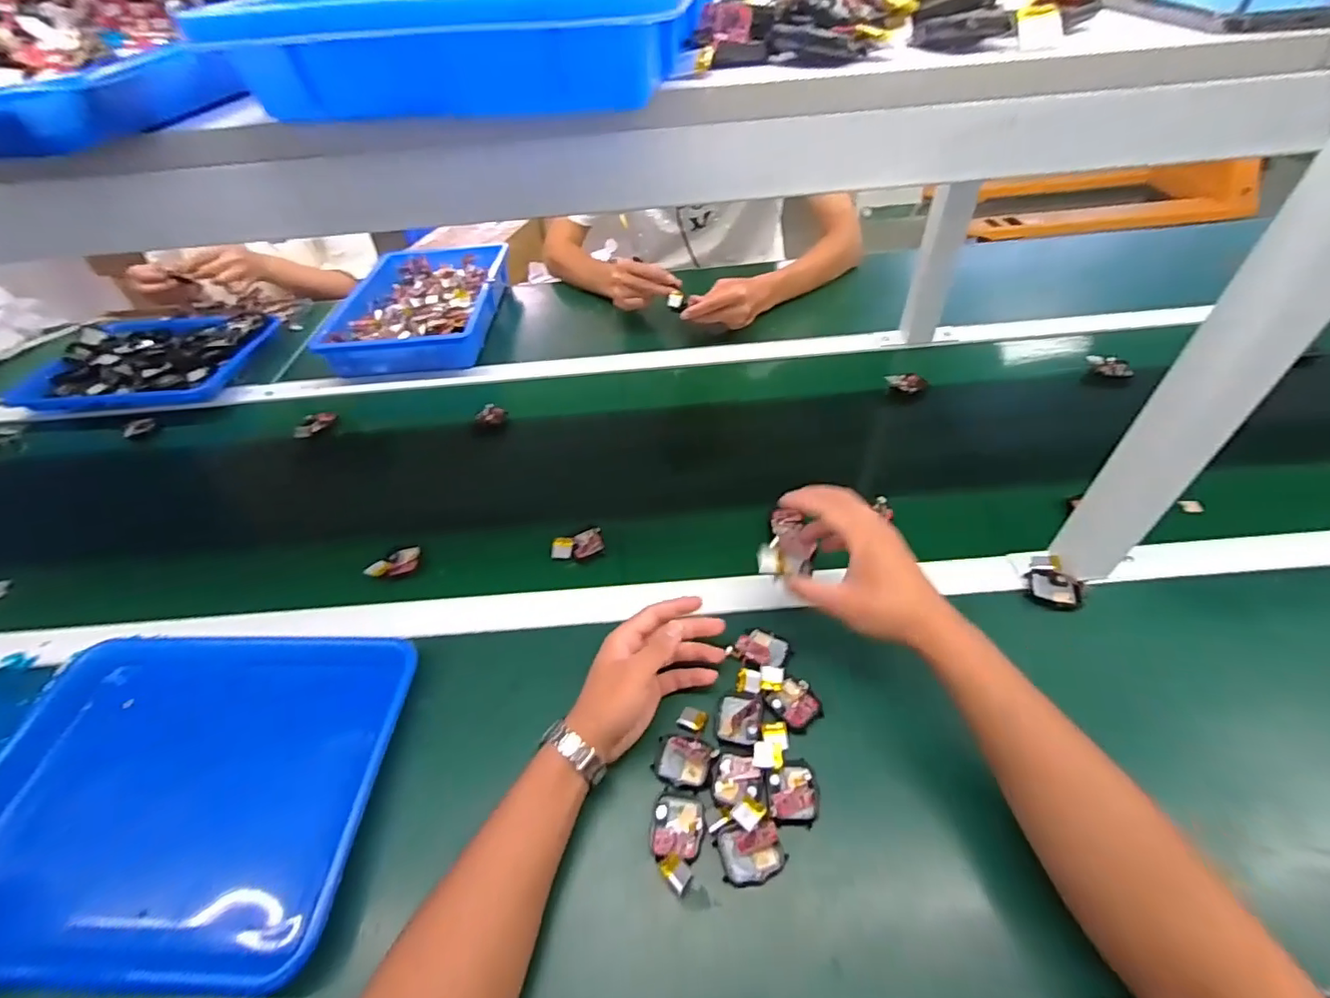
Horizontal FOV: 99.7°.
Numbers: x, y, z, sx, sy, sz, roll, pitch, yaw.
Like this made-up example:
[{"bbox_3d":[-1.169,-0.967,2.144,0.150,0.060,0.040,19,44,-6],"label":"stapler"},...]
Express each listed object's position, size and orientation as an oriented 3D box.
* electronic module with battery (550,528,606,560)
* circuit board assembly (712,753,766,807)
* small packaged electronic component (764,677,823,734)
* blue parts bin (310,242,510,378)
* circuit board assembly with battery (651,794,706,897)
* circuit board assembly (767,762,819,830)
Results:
[{"bbox_3d":[-0.096,0.050,0.616,0.056,0.012,0.037,-14,48,-8],"label":"electronic module with battery"},{"bbox_3d":[0.059,0.220,0.440,0.039,0.005,0.038,-3,47,3],"label":"circuit board assembly"},{"bbox_3d":[0.112,0.175,0.479,0.038,0.008,0.041,-34,53,-23],"label":"small packaged electronic component"},{"bbox_3d":[-0.424,-0.350,0.990,0.256,0.058,0.378,-3,47,3],"label":"blue parts bin"},{"bbox_3d":[0.009,0.251,0.412,0.038,0.014,0.062,2,47,7],"label":"circuit board assembly with battery"},{"bbox_3d":[0.100,0.228,0.435,0.038,0.011,0.043,0,47,6],"label":"circuit board assembly"}]

